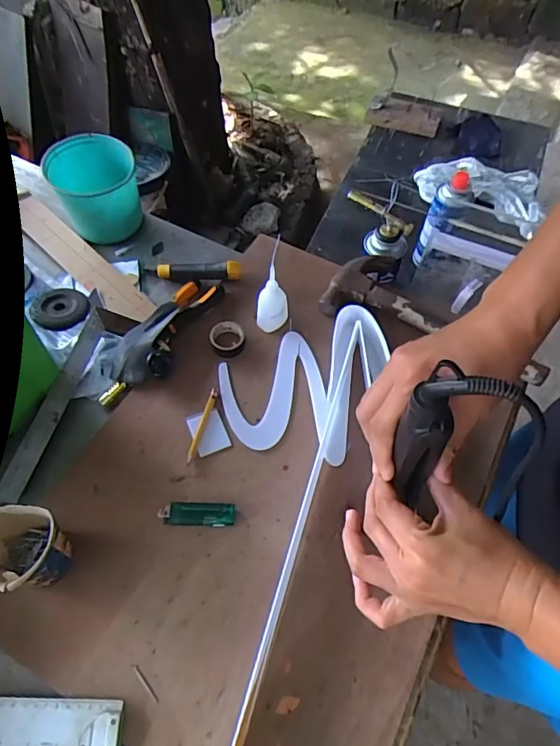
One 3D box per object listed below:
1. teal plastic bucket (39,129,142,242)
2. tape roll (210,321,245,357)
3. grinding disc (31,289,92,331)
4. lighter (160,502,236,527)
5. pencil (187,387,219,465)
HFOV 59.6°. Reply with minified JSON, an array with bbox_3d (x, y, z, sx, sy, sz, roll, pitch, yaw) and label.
[{"bbox_3d":[-0.270,-0.270,0.730,0.115,0.109,0.118,1,59,-2],"label":"teal plastic bucket"},{"bbox_3d":[-0.070,-0.046,0.633,0.048,0.015,0.047,1,59,-2],"label":"tape roll"},{"bbox_3d":[-0.304,-0.090,0.675,0.073,0.011,0.079,1,59,-2],"label":"grinding disc"},{"bbox_3d":[-0.089,0.152,0.528,0.080,0.011,0.025,2,59,-1],"label":"lighter"},{"bbox_3d":[-0.092,0.061,0.577,0.009,0.005,0.094,15,60,6],"label":"pencil"}]

